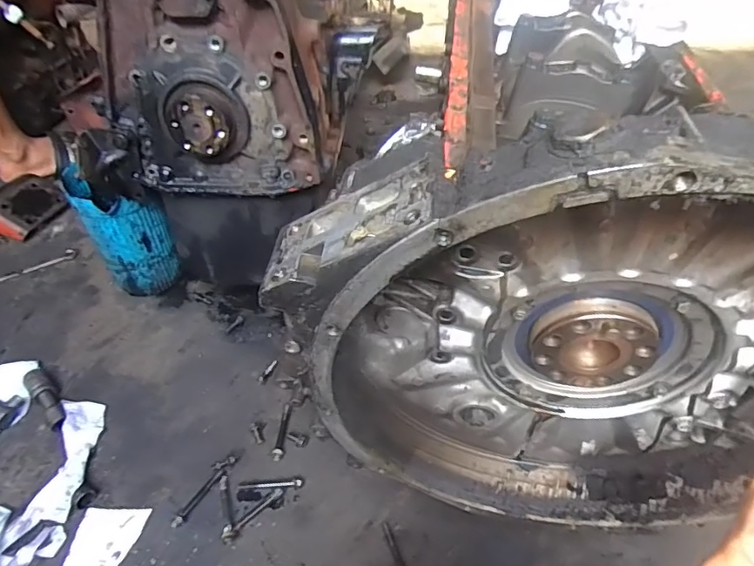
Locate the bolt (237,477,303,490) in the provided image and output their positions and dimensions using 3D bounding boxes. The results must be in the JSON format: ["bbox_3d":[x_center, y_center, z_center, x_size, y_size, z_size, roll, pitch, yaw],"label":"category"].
[{"bbox_3d":[-0.169,0.327,0.816,0.101,0.012,0.016,-6,46,-6],"label":"bolt"}]

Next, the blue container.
[{"bbox_3d":[-0.502,-0.094,1.030,0.136,0.255,0.133,-27,52,-25],"label":"blue container"}]

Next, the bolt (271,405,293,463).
[{"bbox_3d":[-0.162,0.258,0.875,0.019,0.013,0.102,5,46,4],"label":"bolt"}]

